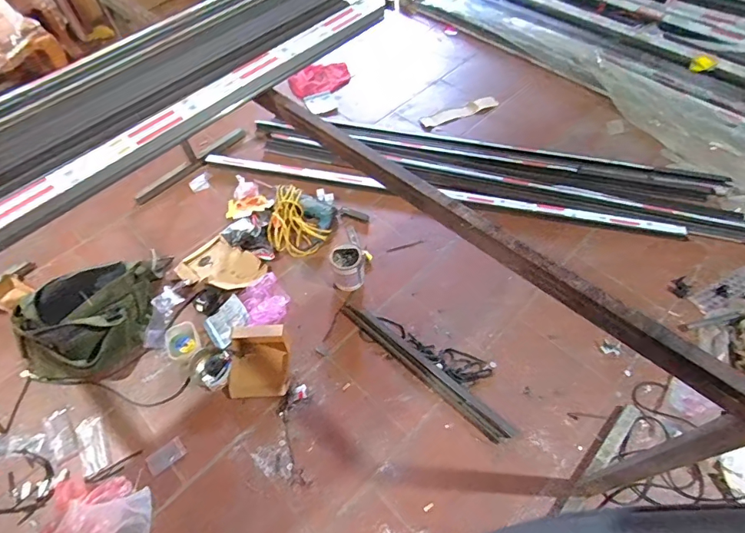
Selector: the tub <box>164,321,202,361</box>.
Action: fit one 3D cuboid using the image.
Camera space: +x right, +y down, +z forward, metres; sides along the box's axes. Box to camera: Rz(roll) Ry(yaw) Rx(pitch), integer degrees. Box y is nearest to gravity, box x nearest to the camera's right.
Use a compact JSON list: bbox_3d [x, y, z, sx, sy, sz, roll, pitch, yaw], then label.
[{"bbox_3d":[-0.707,0.287,1.634,0.119,0.033,0.145,-27,69,-13],"label":"tub"}]

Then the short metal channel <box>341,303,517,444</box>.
[{"bbox_3d":[0.173,0.352,1.577,0.735,0.029,0.077,38,65,26],"label":"short metal channel"}]

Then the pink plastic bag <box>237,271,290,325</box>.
[{"bbox_3d":[-0.427,0.138,1.740,0.173,0.043,0.230,-31,59,-17],"label":"pink plastic bag"}]

